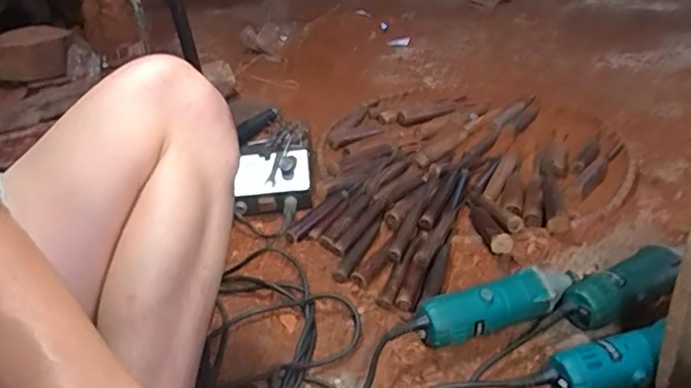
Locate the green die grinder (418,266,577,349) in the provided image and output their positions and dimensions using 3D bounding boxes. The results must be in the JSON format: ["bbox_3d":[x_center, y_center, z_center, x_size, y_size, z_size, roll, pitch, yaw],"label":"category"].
[{"bbox_3d":[0.173,0.124,0.636,0.193,0.058,0.048,-16,33,-12],"label":"green die grinder"}]

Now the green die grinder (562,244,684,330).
[{"bbox_3d":[0.316,0.107,0.647,0.165,0.055,0.055,-22,35,-20],"label":"green die grinder"}]

